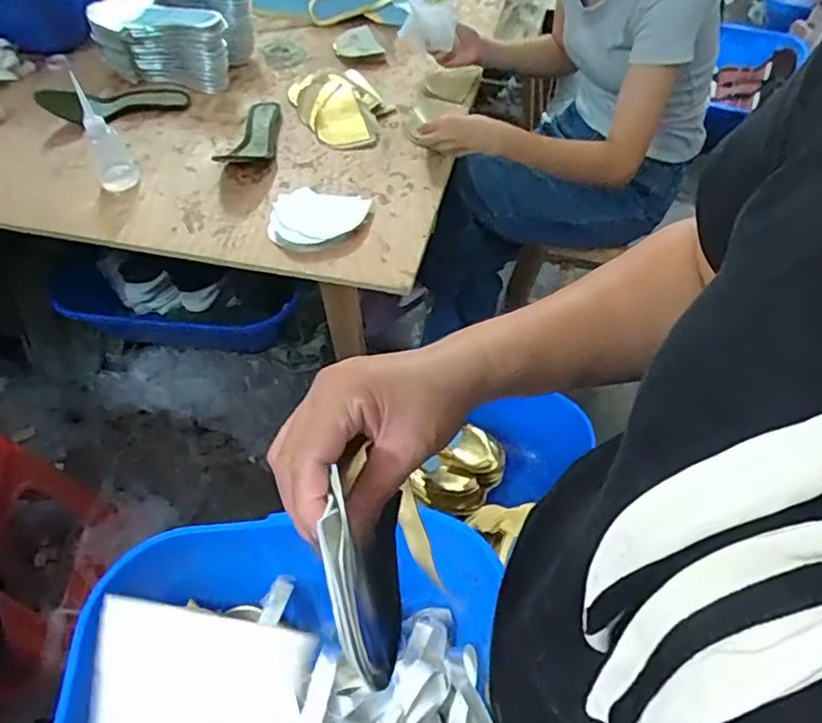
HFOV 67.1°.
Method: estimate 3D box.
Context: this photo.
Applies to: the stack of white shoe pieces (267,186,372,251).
[{"bbox_3d":[-0.154,-0.227,0.979,0.147,0.021,0.142,12,54,9],"label":"stack of white shoe pieces"}]

